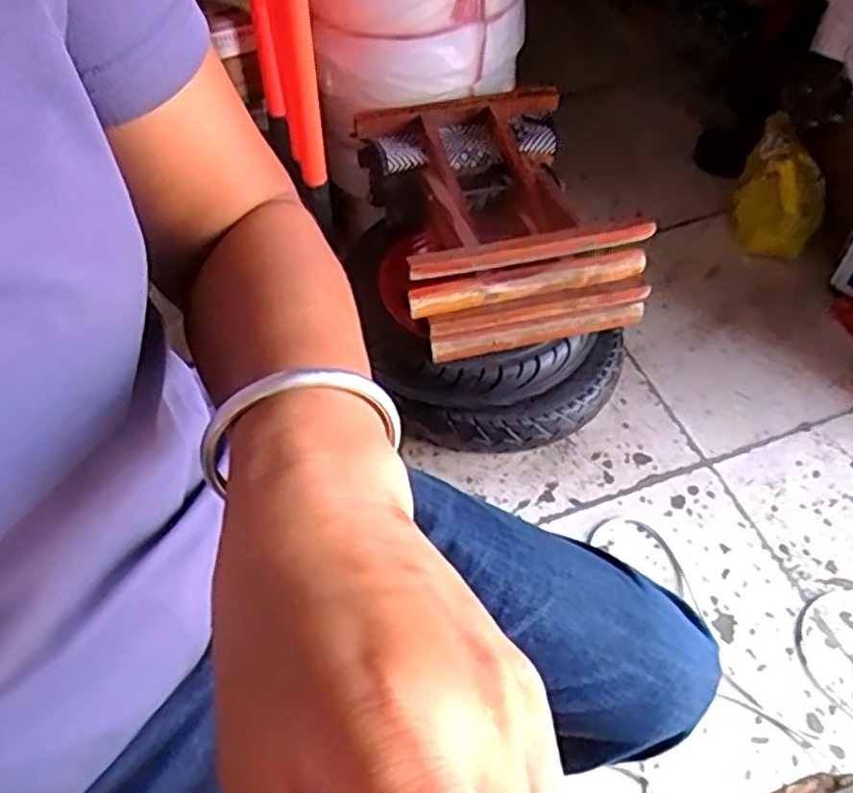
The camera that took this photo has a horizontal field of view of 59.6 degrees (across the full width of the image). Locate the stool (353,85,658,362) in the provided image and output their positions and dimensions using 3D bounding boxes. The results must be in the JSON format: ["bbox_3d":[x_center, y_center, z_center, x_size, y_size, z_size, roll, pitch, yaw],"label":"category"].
[{"bbox_3d":[0.095,-0.267,1.059,0.306,0.147,0.403,-11,54,-8],"label":"stool"}]

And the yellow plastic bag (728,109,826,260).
[{"bbox_3d":[0.669,-0.393,1.430,0.061,0.240,0.197,-12,54,-8],"label":"yellow plastic bag"}]

